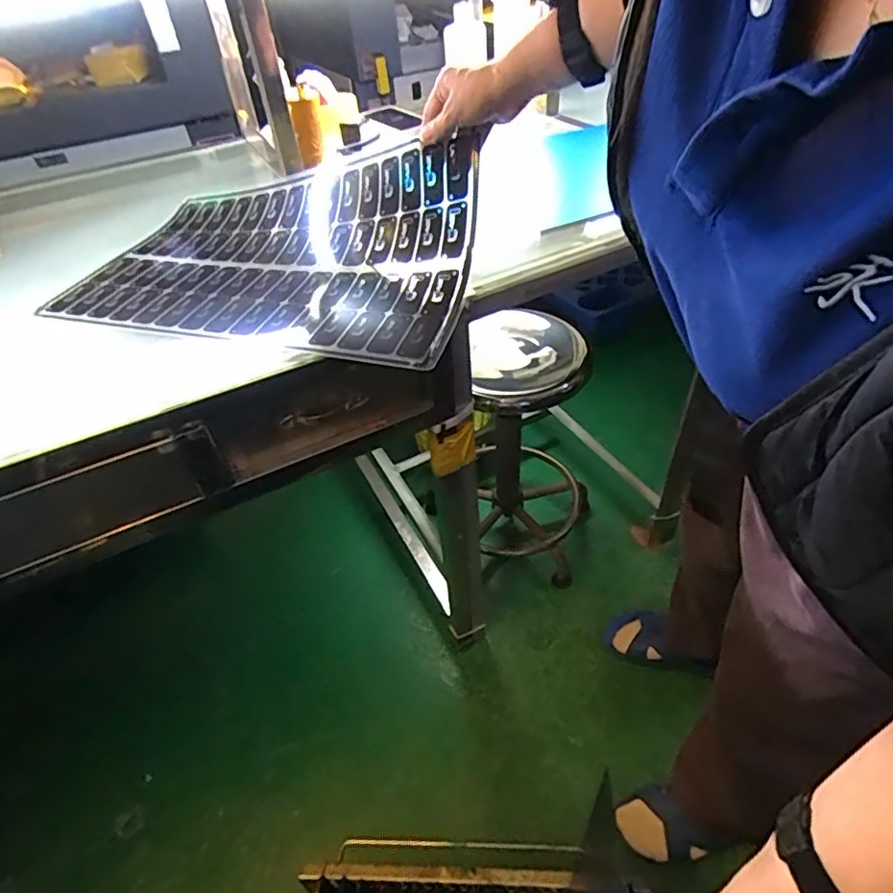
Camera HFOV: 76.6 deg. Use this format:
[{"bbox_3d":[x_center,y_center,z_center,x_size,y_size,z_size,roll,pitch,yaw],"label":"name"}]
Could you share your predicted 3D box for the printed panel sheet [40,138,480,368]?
[{"bbox_3d":[-0.197,-0.248,0.648,0.482,0.109,0.287,10,46,16],"label":"printed panel sheet"}]

